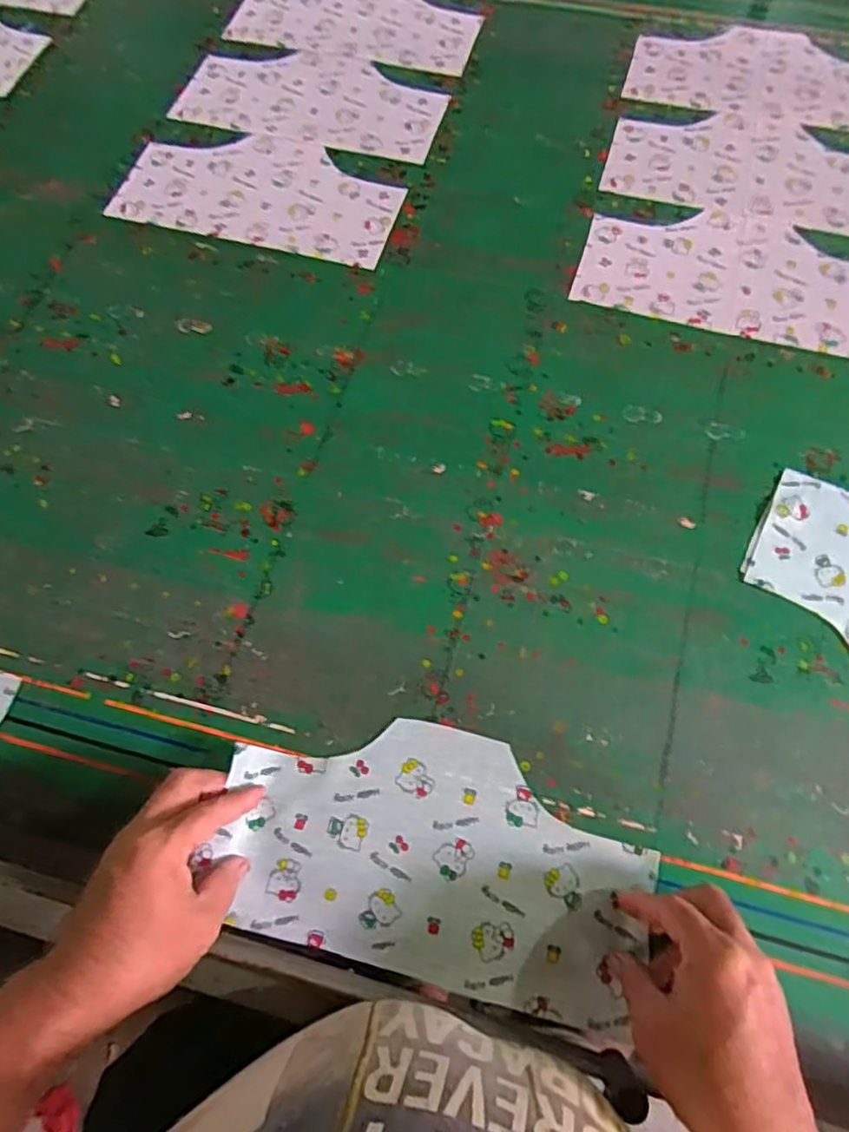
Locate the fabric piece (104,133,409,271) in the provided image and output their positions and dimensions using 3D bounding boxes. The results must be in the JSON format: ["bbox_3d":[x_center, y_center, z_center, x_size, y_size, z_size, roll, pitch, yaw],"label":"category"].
[{"bbox_3d":[-0.182,-0.425,0.737,0.313,0.010,0.163,16,66,7],"label":"fabric piece"}]

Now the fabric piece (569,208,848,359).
[{"bbox_3d":[0.324,-0.300,0.672,0.314,0.007,0.162,16,66,7],"label":"fabric piece"}]

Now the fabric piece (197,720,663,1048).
[{"bbox_3d":[0.006,0.206,0.473,0.298,0.021,0.166,12,72,7],"label":"fabric piece"}]

